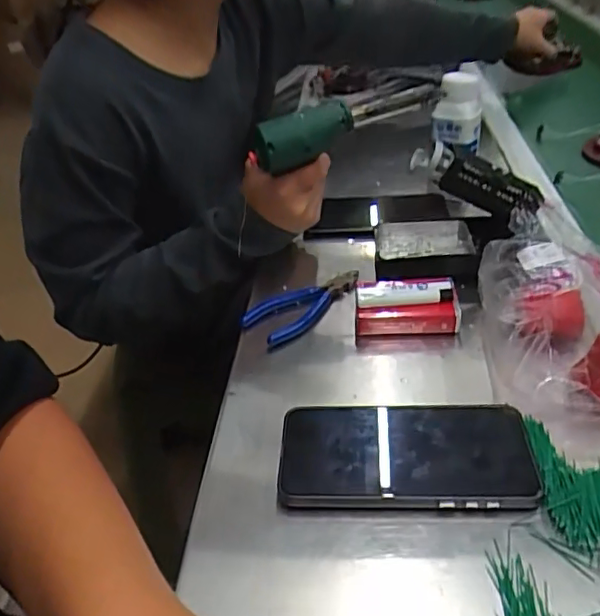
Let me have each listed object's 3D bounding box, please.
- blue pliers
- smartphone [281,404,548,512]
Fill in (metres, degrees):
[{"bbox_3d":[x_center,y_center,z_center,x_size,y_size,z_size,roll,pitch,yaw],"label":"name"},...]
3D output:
[{"bbox_3d":[0.006,-0.002,0.533,0.115,0.025,0.053,-29,43,-28],"label":"blue pliers"},{"bbox_3d":[0.068,0.094,0.384,0.159,0.014,0.080,-1,37,6],"label":"smartphone"}]

